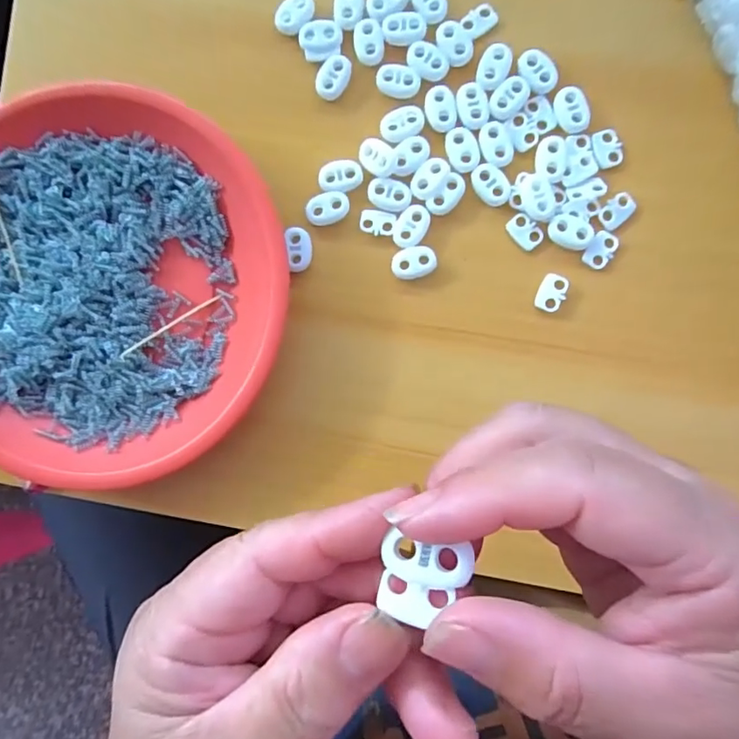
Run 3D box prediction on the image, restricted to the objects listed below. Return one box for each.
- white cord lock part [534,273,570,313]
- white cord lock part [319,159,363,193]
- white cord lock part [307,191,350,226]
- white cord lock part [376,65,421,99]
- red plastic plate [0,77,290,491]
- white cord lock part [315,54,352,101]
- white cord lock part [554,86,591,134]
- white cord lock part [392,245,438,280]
[{"bbox_3d":[0.091,-0.038,0.267,0.014,0.004,0.019,21,91,5],"label":"white cord lock part"},{"bbox_3d":[-0.015,-0.098,0.270,0.022,0.004,0.016,-13,88,4],"label":"white cord lock part"},{"bbox_3d":[-0.021,-0.083,0.273,0.022,0.004,0.015,-24,87,4],"label":"white cord lock part"},{"bbox_3d":[0.014,-0.146,0.268,0.022,0.004,0.015,7,89,5],"label":"white cord lock part"},{"bbox_3d":[-0.135,-0.042,0.271,0.187,0.043,0.183,0,89,4],"label":"red plastic plate"},{"bbox_3d":[-0.018,-0.149,0.272,0.014,0.004,0.023,29,91,4],"label":"white cord lock part"},{"bbox_3d":[0.100,-0.129,0.263,0.015,0.004,0.022,-21,87,4],"label":"white cord lock part"},{"bbox_3d":[0.023,-0.054,0.269,0.022,0.004,0.016,-11,88,4],"label":"white cord lock part"}]

